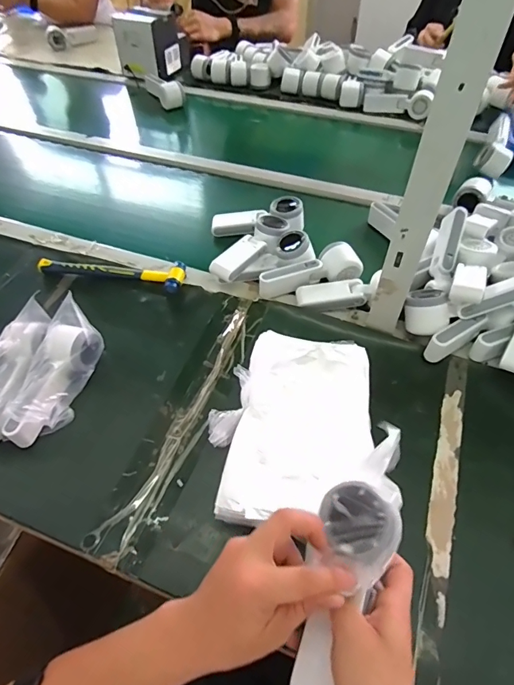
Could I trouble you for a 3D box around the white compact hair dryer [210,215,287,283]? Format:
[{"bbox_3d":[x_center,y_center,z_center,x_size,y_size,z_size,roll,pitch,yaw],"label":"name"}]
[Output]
[{"bbox_3d":[-0.007,-0.155,0.706,0.070,0.048,0.172,25,56,18],"label":"white compact hair dryer"}]

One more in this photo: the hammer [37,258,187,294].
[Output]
[{"bbox_3d":[-0.239,-0.124,0.706,0.241,0.024,0.062,10,53,8],"label":"hammer"}]

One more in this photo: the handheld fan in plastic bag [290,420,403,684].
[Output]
[{"bbox_3d":[0.073,0.171,0.339,0.058,0.045,0.215,20,81,15],"label":"handheld fan in plastic bag"}]

